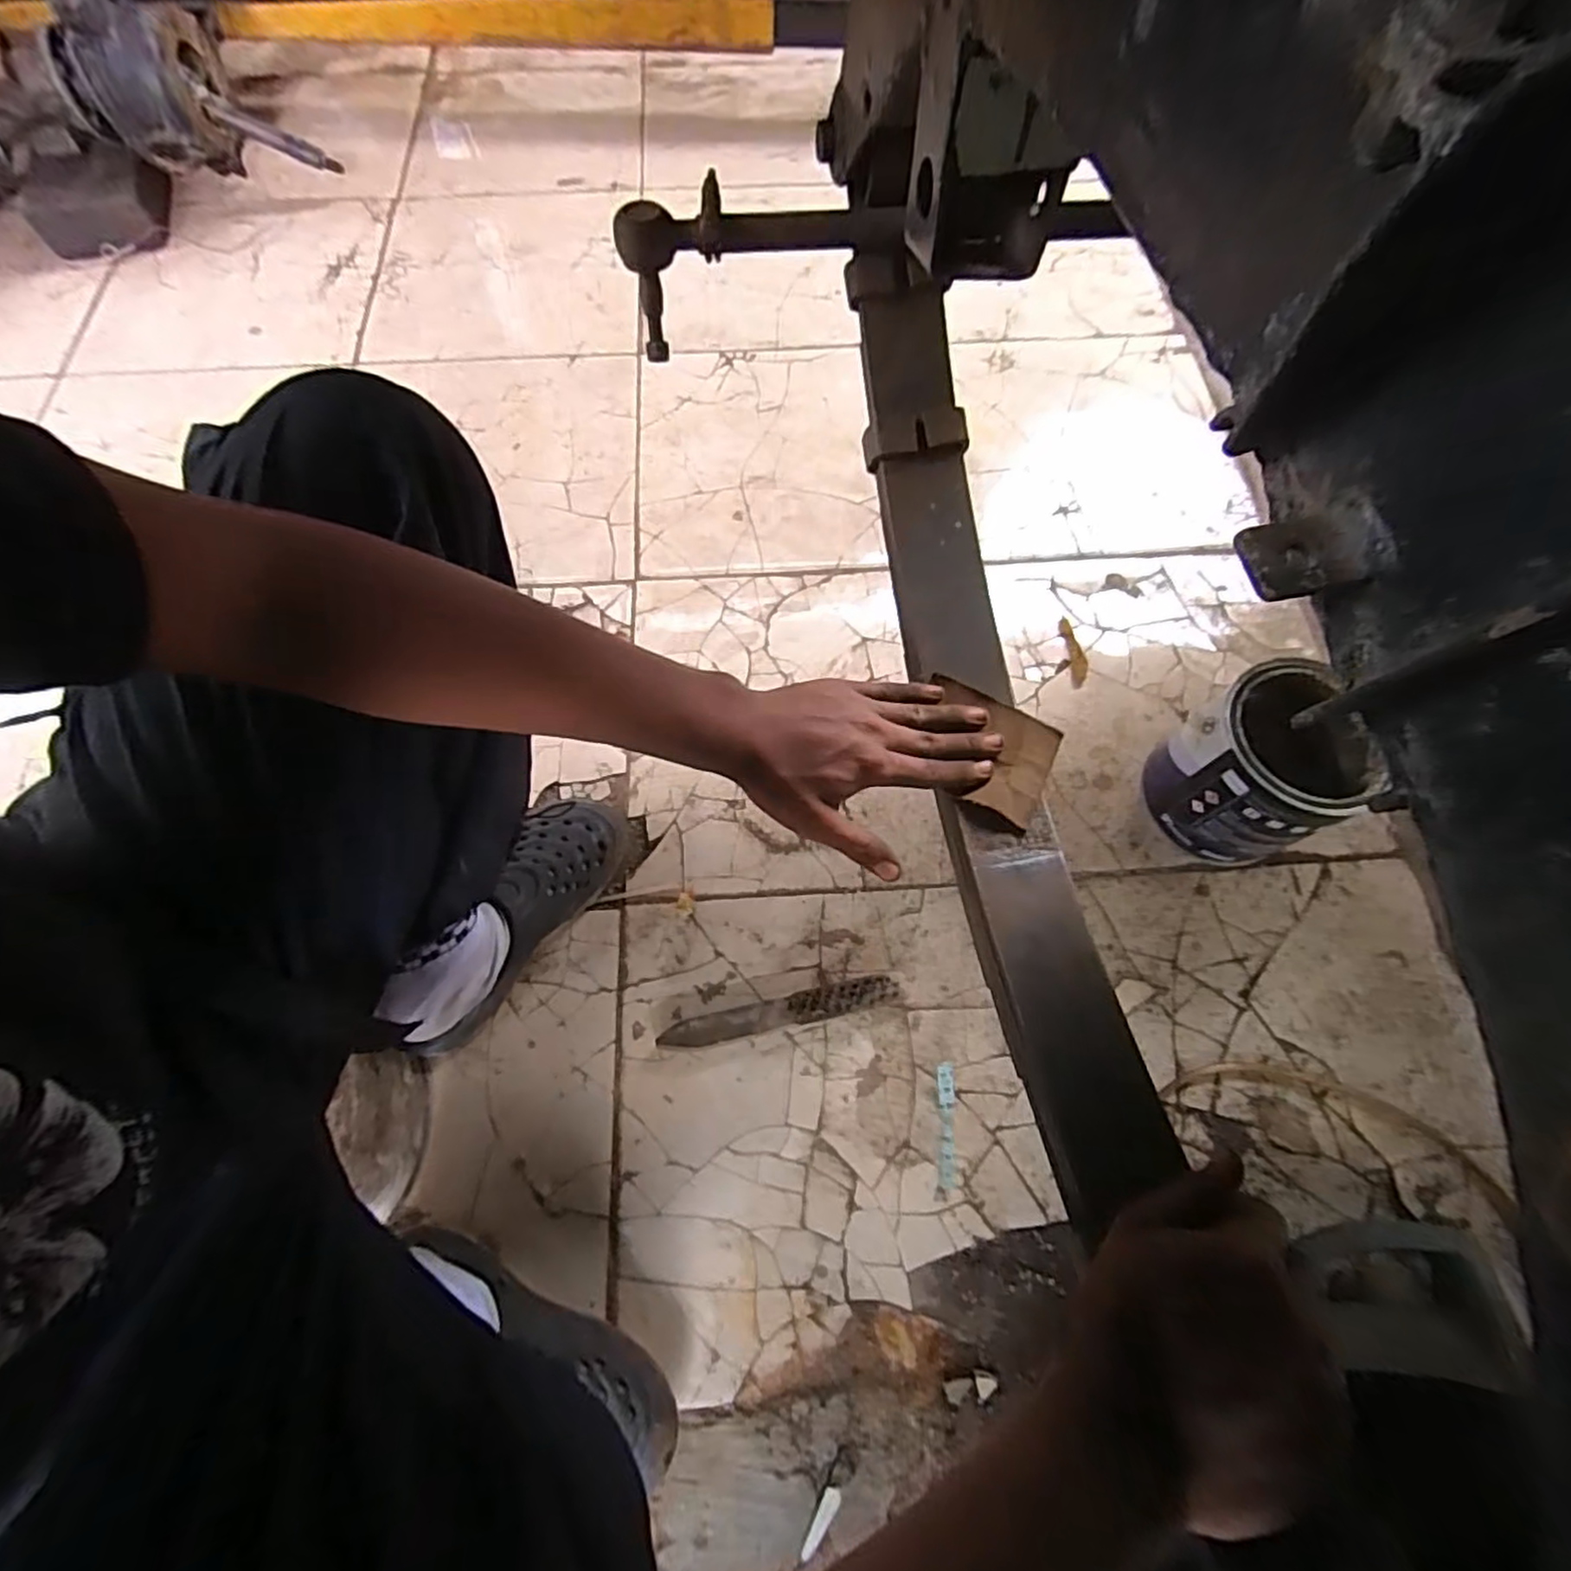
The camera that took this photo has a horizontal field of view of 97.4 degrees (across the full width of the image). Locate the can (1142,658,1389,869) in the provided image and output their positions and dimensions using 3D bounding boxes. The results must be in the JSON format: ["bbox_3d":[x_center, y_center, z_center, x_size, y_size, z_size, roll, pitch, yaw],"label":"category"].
[{"bbox_3d":[0.455,-0.017,0.672,0.140,0.162,0.144,0,68,0],"label":"can"}]

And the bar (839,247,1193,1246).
[{"bbox_3d":[0.128,-0.068,0.461,0.070,0.073,0.606,-8,79,-3],"label":"bar"}]

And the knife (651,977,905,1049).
[{"bbox_3d":[-0.003,0.212,0.640,0.223,0.018,0.029,-11,56,-7],"label":"knife"}]

